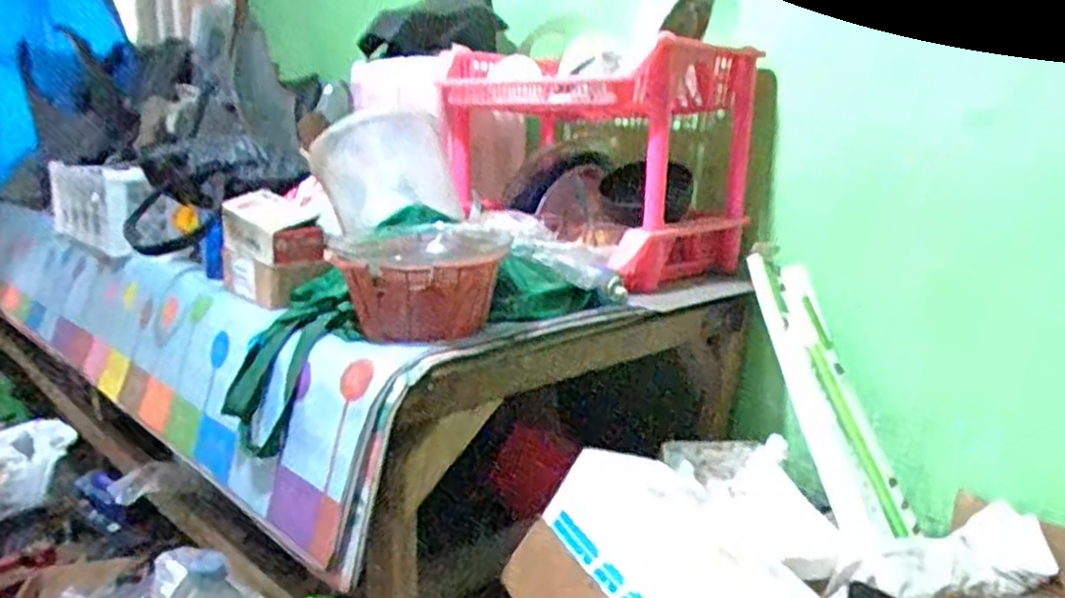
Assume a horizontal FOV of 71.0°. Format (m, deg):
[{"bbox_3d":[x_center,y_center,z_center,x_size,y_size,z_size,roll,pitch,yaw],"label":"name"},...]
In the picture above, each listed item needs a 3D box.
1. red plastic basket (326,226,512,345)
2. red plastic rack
[{"bbox_3d":[-0.125,-0.019,0.879,0.186,0.107,0.184,0,12,-4],"label":"red plastic basket"},{"bbox_3d":[0.100,-0.228,1.239,0.333,0.332,0.421,-10,16,-41],"label":"red plastic rack"}]

